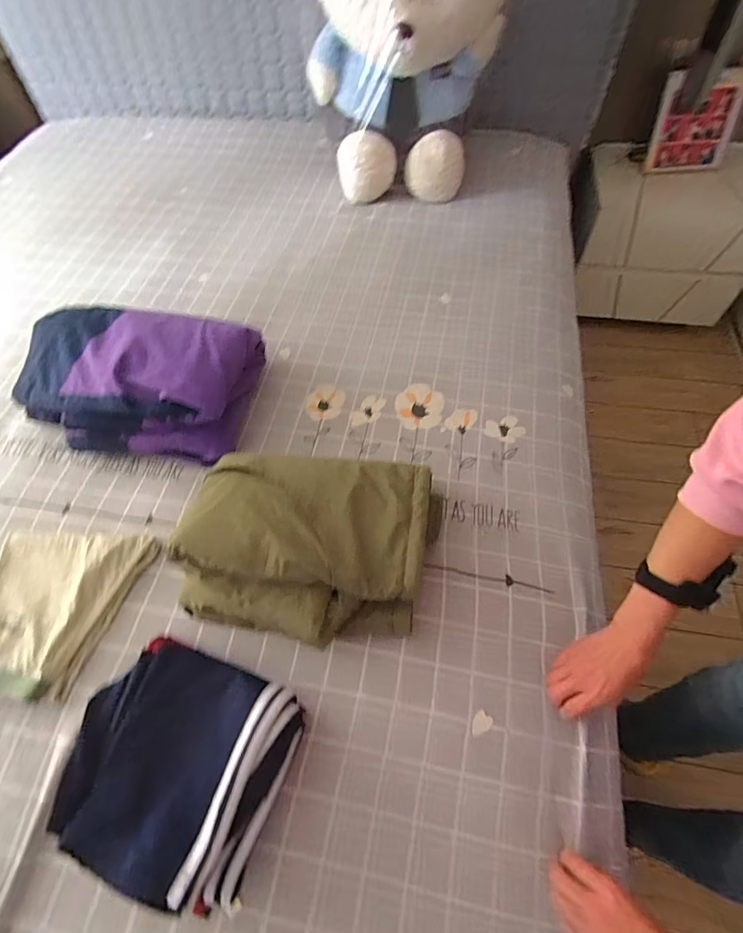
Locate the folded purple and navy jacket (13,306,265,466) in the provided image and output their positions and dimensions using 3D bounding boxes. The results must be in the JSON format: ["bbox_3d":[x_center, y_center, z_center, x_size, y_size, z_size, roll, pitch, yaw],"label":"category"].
[{"bbox_3d":[-0.420,-0.158,0.796,0.401,0.139,0.262,9,60,8],"label":"folded purple and navy jacket"}]

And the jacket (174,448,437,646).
[{"bbox_3d":[-0.080,0.095,0.635,0.333,0.157,0.278,8,59,7],"label":"jacket"}]

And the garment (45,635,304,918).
[{"bbox_3d":[-0.231,0.335,0.518,0.258,0.097,0.224,19,61,13],"label":"garment"}]

